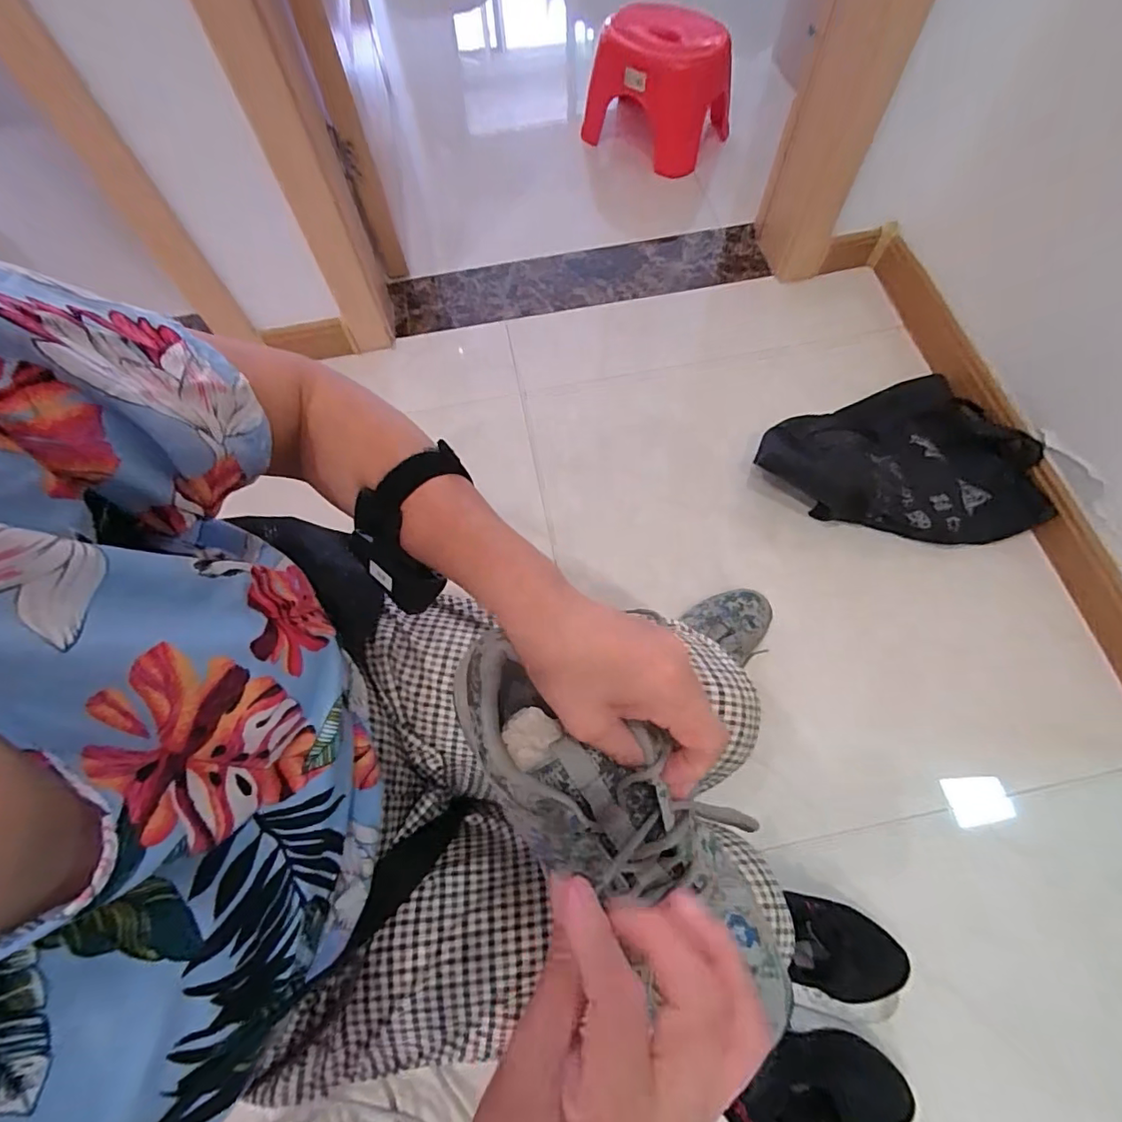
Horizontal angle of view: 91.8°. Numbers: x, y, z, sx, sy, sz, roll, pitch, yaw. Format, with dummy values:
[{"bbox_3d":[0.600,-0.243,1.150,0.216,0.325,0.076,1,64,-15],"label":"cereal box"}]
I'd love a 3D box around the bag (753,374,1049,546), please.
[{"bbox_3d":[0.556,-0.196,0.867,0.416,0.135,0.316,21,68,11],"label":"bag"}]

